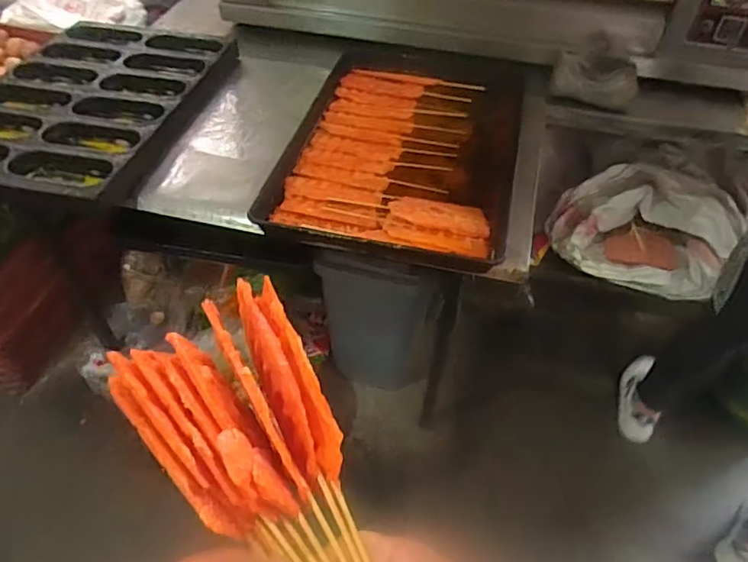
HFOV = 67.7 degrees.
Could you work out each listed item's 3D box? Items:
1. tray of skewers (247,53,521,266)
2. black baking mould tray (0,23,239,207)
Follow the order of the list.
[{"bbox_3d":[0.070,-0.261,1.061,0.419,0.049,0.620,10,48,8],"label":"tray of skewers"},{"bbox_3d":[-0.575,-0.363,1.116,0.435,0.044,0.606,8,48,6],"label":"black baking mould tray"}]

